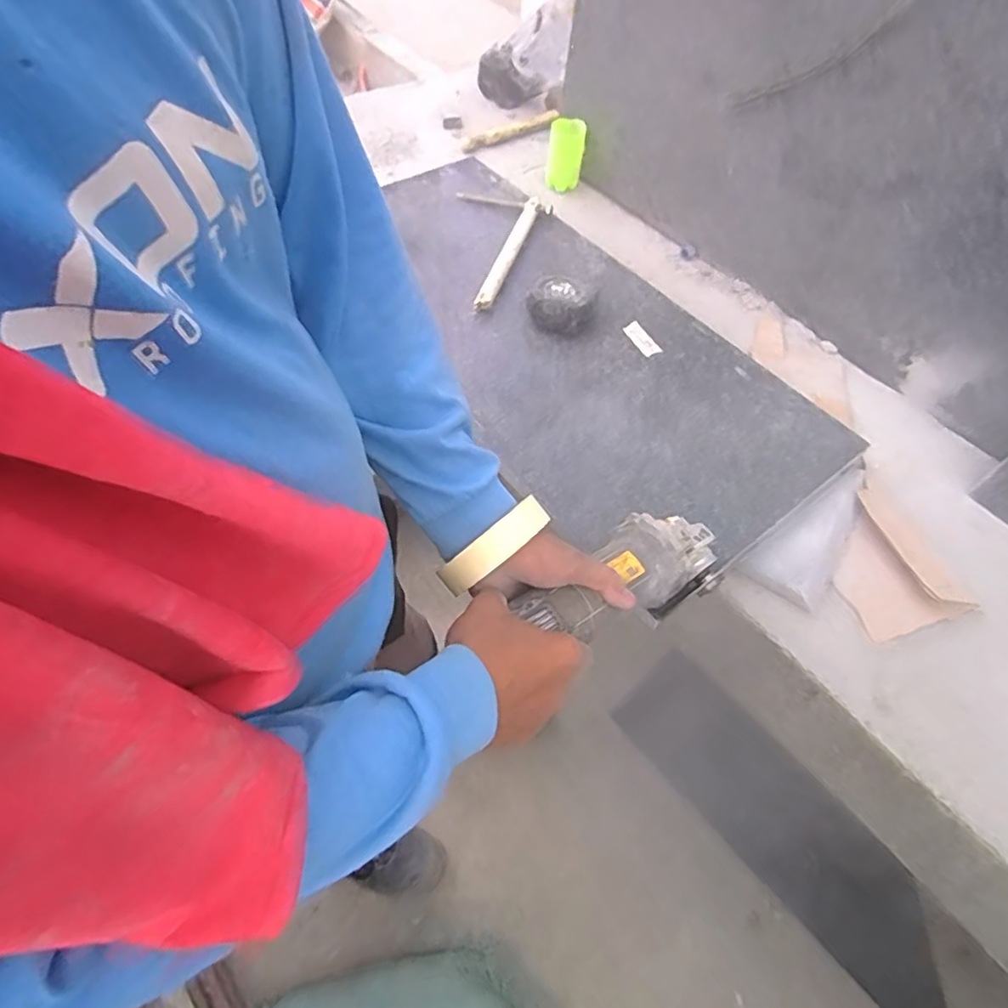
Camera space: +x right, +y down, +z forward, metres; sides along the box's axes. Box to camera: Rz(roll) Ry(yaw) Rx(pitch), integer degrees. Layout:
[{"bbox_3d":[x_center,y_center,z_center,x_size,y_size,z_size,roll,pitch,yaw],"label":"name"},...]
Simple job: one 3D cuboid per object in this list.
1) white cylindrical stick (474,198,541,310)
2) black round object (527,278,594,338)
[{"bbox_3d":[0.008,-0.352,0.859,0.025,0.017,0.255,17,56,6],"label":"white cylindrical stick"},{"bbox_3d":[0.074,-0.248,0.782,0.079,0.045,0.070,25,57,12],"label":"black round object"}]

